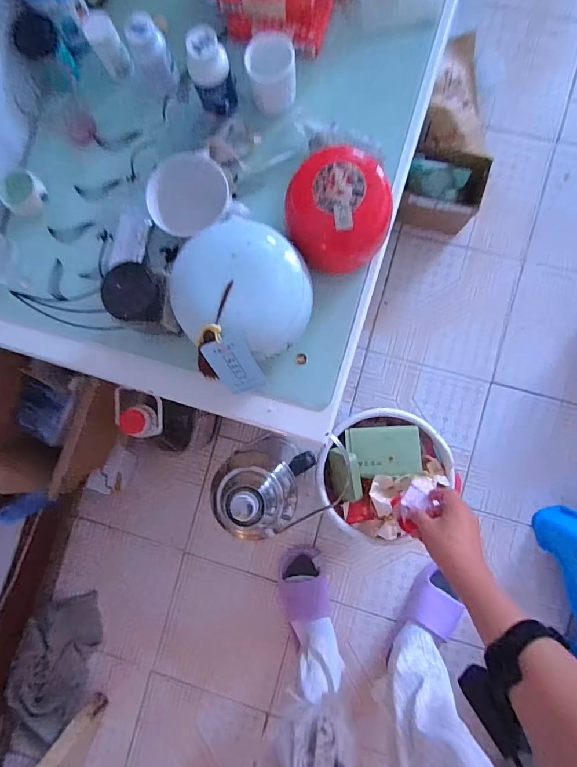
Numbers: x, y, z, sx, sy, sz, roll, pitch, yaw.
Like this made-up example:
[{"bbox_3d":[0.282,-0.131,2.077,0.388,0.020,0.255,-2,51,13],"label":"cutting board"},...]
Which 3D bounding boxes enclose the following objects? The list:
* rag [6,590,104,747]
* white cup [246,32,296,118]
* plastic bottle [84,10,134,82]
[{"bbox_3d":[-0.573,0.686,1.005,0.179,0.073,0.354,15,88,6],"label":"rag"},{"bbox_3d":[-0.020,-0.408,0.551,0.066,0.069,0.060,-5,87,5],"label":"white cup"},{"bbox_3d":[-0.246,-0.461,0.569,0.042,0.074,0.033,-30,85,3],"label":"plastic bottle"}]

